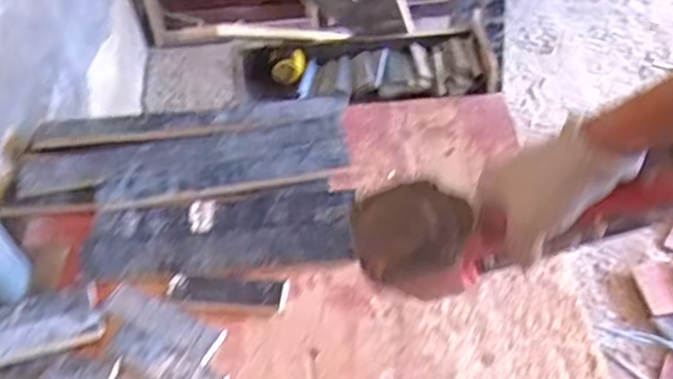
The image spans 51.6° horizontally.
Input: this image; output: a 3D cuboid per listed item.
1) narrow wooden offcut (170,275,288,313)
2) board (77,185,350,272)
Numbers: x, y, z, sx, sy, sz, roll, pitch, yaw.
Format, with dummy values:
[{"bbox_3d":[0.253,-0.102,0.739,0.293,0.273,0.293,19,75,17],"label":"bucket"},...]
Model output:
[{"bbox_3d":[-0.148,0.144,0.957,0.163,0.009,0.046,2,66,7],"label":"narrow wooden offcut"},{"bbox_3d":[-0.172,0.057,1.020,0.382,0.017,0.128,-4,50,2],"label":"board"}]

